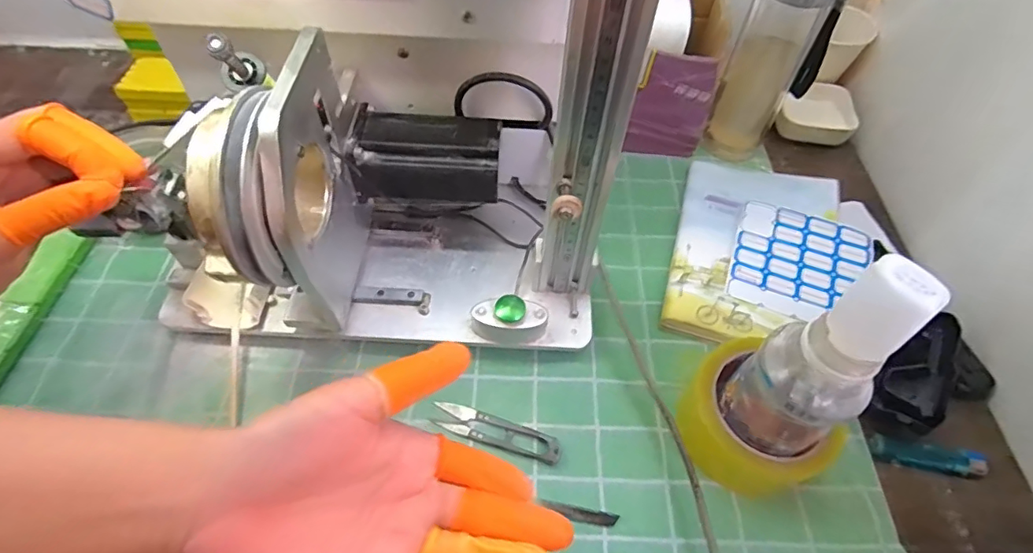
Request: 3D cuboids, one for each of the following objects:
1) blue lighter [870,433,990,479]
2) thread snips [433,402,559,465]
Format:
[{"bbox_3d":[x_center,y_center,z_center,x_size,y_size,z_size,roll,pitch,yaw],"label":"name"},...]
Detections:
[{"bbox_3d":[0.312,0.136,0.400,0.083,0.009,0.020,8,56,3],"label":"blue lighter"},{"bbox_3d":[-0.015,0.115,0.397,0.099,0.011,0.022,16,56,9],"label":"thread snips"}]

